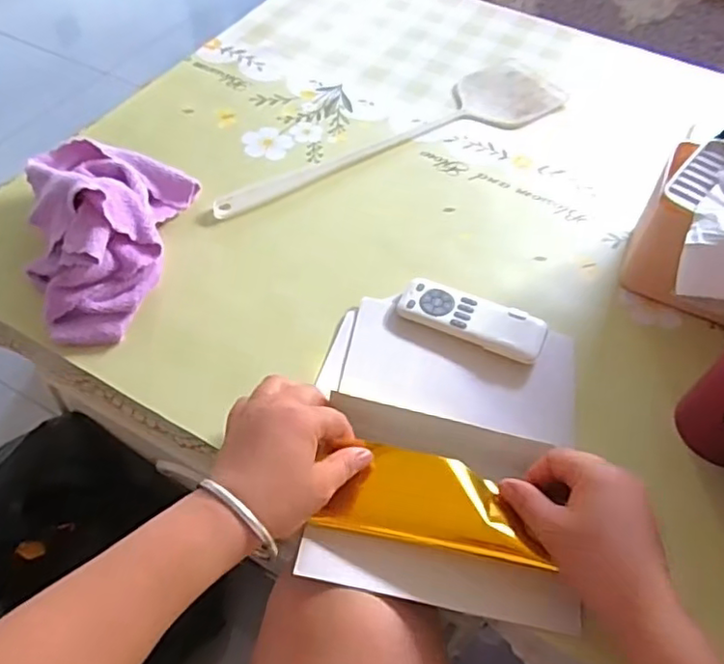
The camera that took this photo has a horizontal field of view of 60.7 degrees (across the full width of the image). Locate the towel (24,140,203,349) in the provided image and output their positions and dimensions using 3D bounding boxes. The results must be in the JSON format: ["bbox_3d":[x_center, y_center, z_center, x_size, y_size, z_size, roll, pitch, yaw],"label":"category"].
[{"bbox_3d":[-0.223,-0.111,0.547,0.152,0.086,0.229,-16,56,-15],"label":"towel"}]

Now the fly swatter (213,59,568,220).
[{"bbox_3d":[0.037,-0.229,0.707,0.452,0.011,0.110,-25,59,-20],"label":"fly swatter"}]

